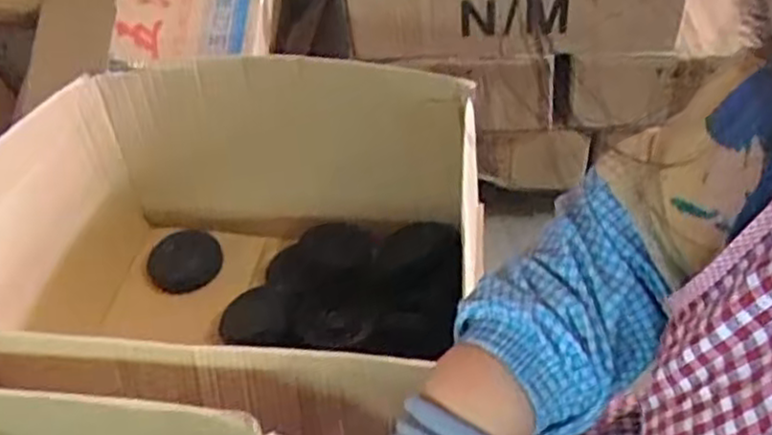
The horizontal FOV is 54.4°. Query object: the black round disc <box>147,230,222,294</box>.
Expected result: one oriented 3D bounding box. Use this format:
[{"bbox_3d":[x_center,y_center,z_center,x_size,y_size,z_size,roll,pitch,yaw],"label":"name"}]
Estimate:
[{"bbox_3d":[-0.334,0.074,1.252,0.119,0.099,0.020,-8,10,-33],"label":"black round disc"}]

